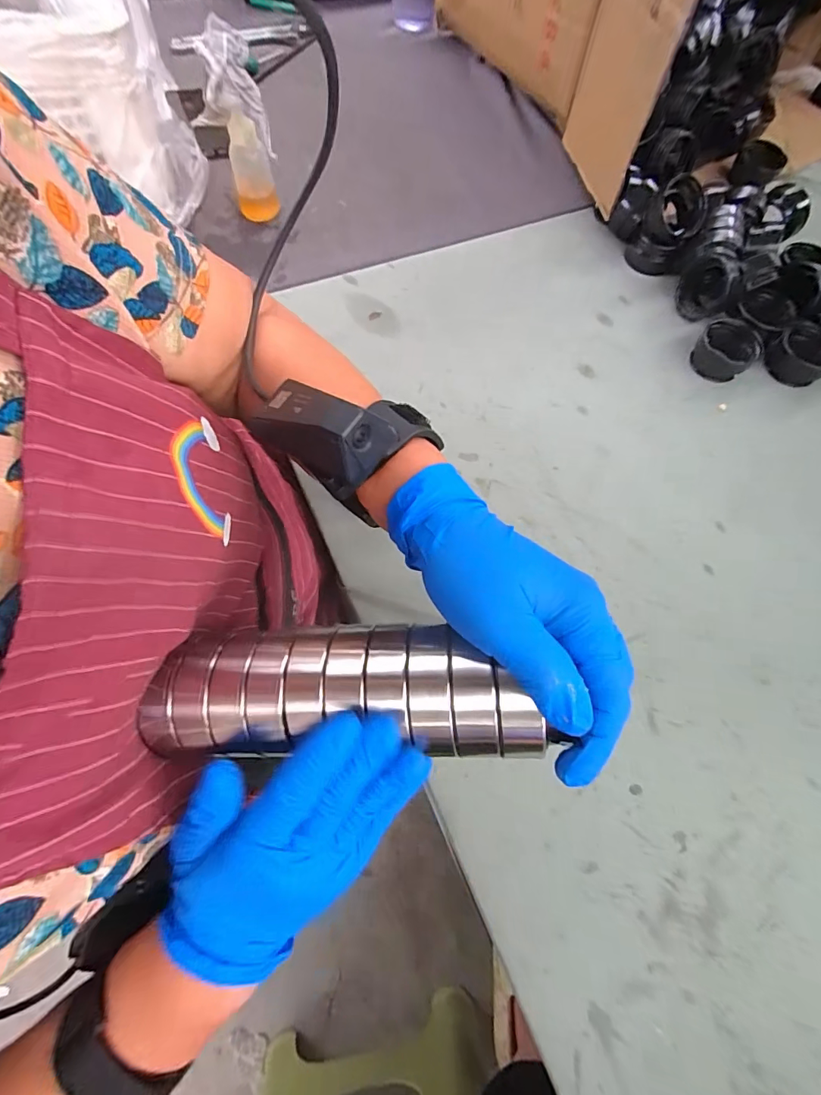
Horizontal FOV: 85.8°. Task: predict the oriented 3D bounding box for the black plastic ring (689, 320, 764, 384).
[{"bbox_3d":[0.356,-0.223,0.500,0.061,0.038,0.061,1,67,-2],"label":"black plastic ring"}]

